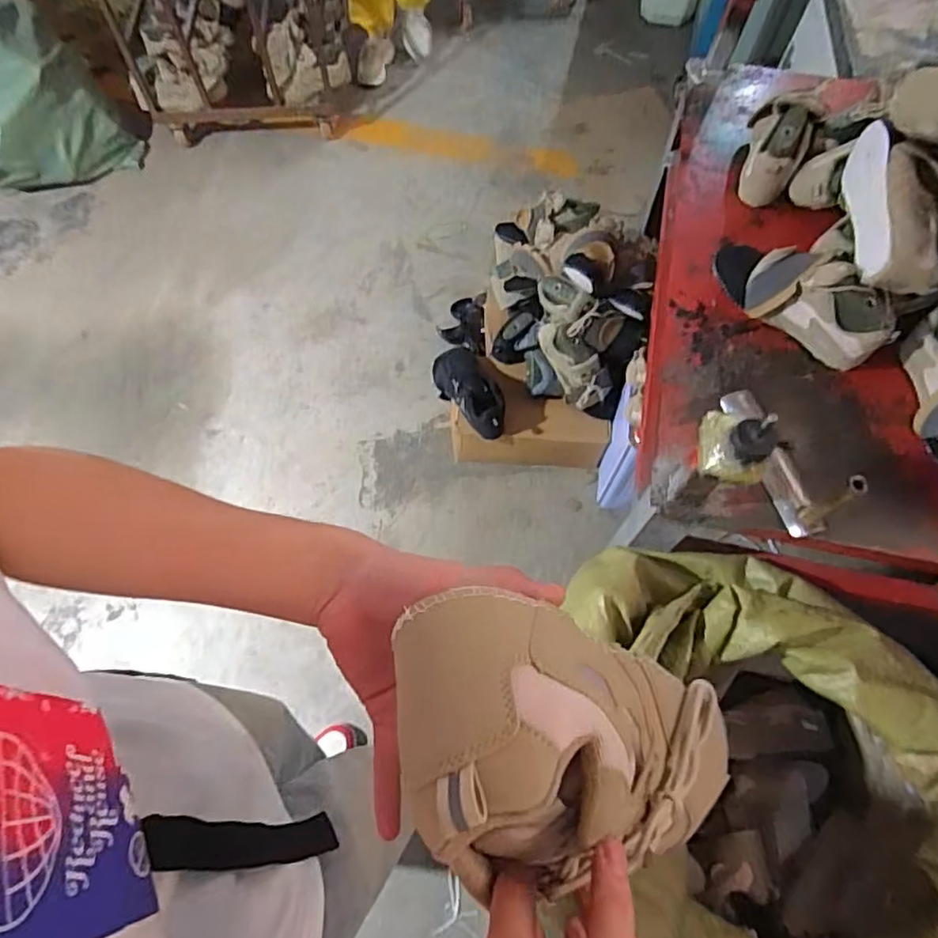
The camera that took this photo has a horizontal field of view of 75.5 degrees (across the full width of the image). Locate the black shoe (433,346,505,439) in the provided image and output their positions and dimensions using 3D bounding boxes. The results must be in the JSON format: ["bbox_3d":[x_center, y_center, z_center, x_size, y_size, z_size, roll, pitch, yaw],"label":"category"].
[{"bbox_3d":[0.009,-0.188,1.504,0.121,0.136,0.295,-24,50,-11],"label":"black shoe"}]

